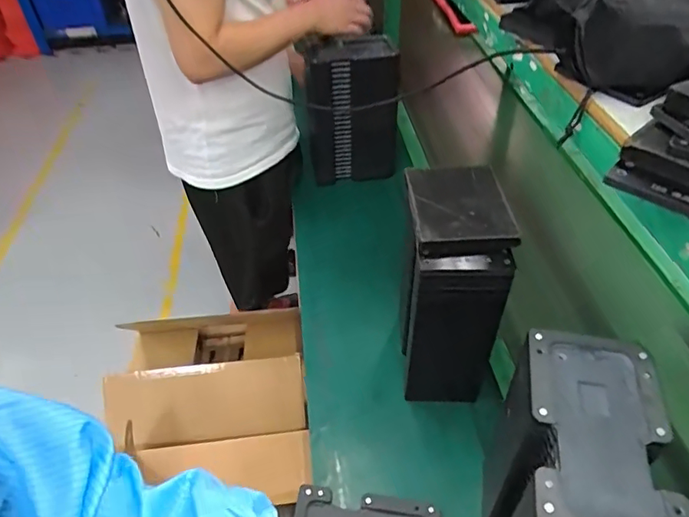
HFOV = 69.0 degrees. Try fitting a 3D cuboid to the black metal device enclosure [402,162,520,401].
[{"bbox_3d":[0.152,0.044,0.743,0.123,0.304,0.198,0,44,3],"label":"black metal device enclosure"}]

